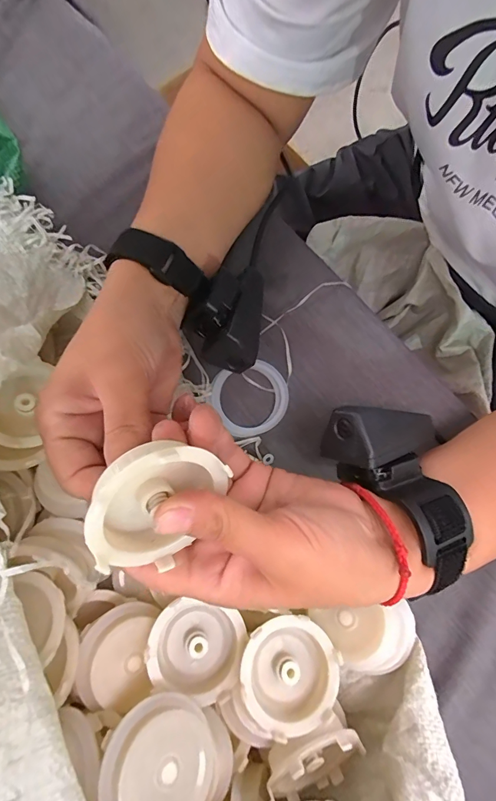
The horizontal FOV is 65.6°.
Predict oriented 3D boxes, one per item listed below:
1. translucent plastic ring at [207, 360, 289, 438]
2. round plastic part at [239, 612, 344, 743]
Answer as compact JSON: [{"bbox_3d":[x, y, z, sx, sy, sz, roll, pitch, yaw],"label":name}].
[{"bbox_3d":[0.002,-0.003,0.294,0.056,0.005,0.056,0,78,0],"label":"translucent plastic ring"},{"bbox_3d":[0.025,0.158,0.224,0.055,0.024,0.052,0,80,2],"label":"round plastic part"}]

